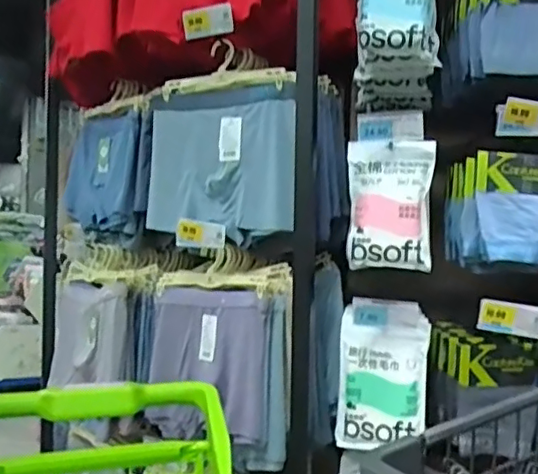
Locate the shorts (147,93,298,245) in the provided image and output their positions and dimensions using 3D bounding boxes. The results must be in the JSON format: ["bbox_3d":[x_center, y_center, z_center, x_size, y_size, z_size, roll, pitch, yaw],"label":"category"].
[{"bbox_3d":[-0.105,-0.144,1.159,0.083,0.262,0.383,1,-1,-43],"label":"shorts"}]

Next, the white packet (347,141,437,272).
[{"bbox_3d":[0.206,-0.055,1.006,0.139,0.210,0.059,1,-1,10],"label":"white packet"}]

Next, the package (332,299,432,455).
[{"bbox_3d":[0.186,0.227,0.978,0.143,0.244,0.065,1,-1,12],"label":"package"}]

